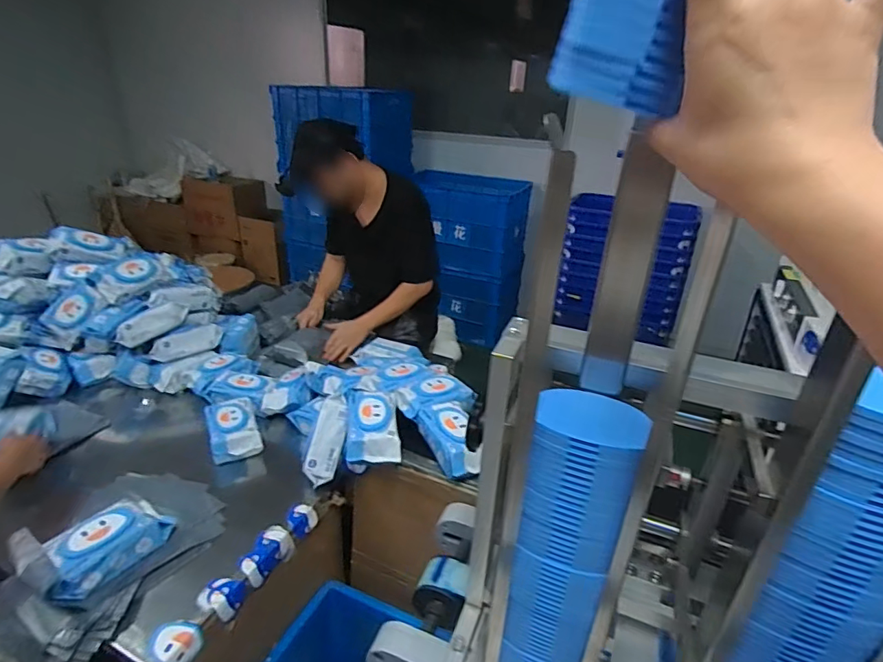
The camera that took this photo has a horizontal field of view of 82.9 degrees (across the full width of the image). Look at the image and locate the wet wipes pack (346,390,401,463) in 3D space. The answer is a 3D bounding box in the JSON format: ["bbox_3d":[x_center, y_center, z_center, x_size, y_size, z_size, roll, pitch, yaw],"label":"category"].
[{"bbox_3d":[-0.148,0.190,1.073,0.104,0.069,0.203,-1,27,-8],"label":"wet wipes pack"}]

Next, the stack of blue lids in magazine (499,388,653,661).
[{"bbox_3d":[0.123,0.217,0.498,0.088,0.362,0.072,15,29,23],"label":"stack of blue lids in magazine"}]

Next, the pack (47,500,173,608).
[{"bbox_3d":[-0.584,0.375,0.867,0.109,0.080,0.202,13,28,20],"label":"pack"}]

